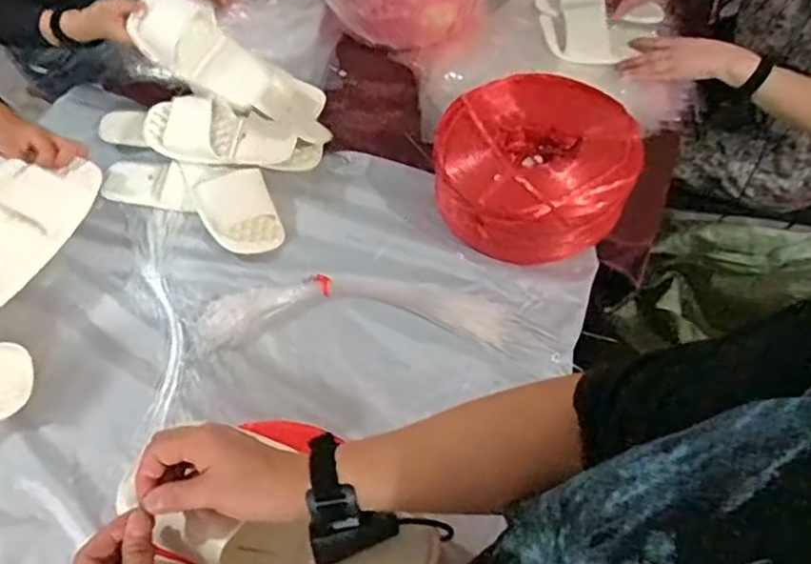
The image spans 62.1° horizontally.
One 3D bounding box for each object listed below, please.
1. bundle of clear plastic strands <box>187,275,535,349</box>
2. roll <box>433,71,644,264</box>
[{"bbox_3d":[-0.054,0.039,0.955,0.465,0.027,0.115,0,60,1],"label":"bundle of clear plastic strands"},{"bbox_3d":[0.181,-0.160,0.986,0.269,0.157,0.240,6,60,4],"label":"roll"}]

